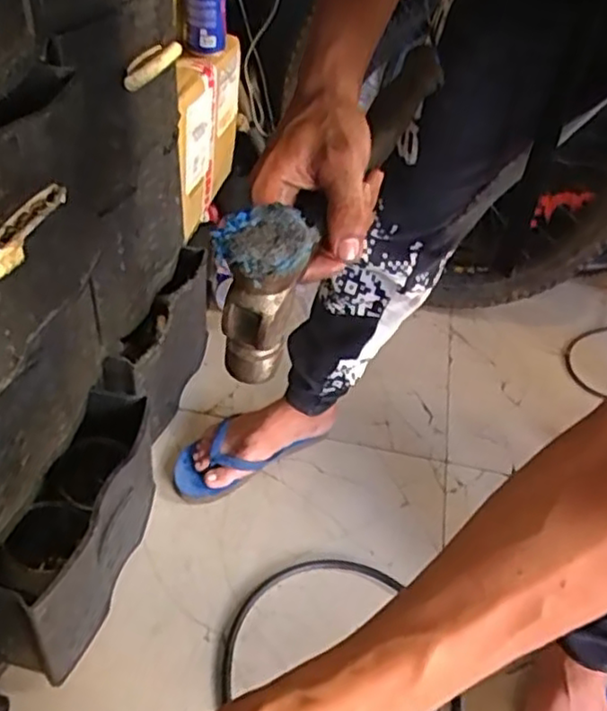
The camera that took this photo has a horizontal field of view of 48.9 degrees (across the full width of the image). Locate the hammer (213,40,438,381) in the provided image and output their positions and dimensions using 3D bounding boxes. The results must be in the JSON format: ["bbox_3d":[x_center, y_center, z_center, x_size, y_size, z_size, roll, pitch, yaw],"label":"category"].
[{"bbox_3d":[0.034,-0.111,0.465,0.042,0.105,0.335,18,43,15],"label":"hammer"}]

